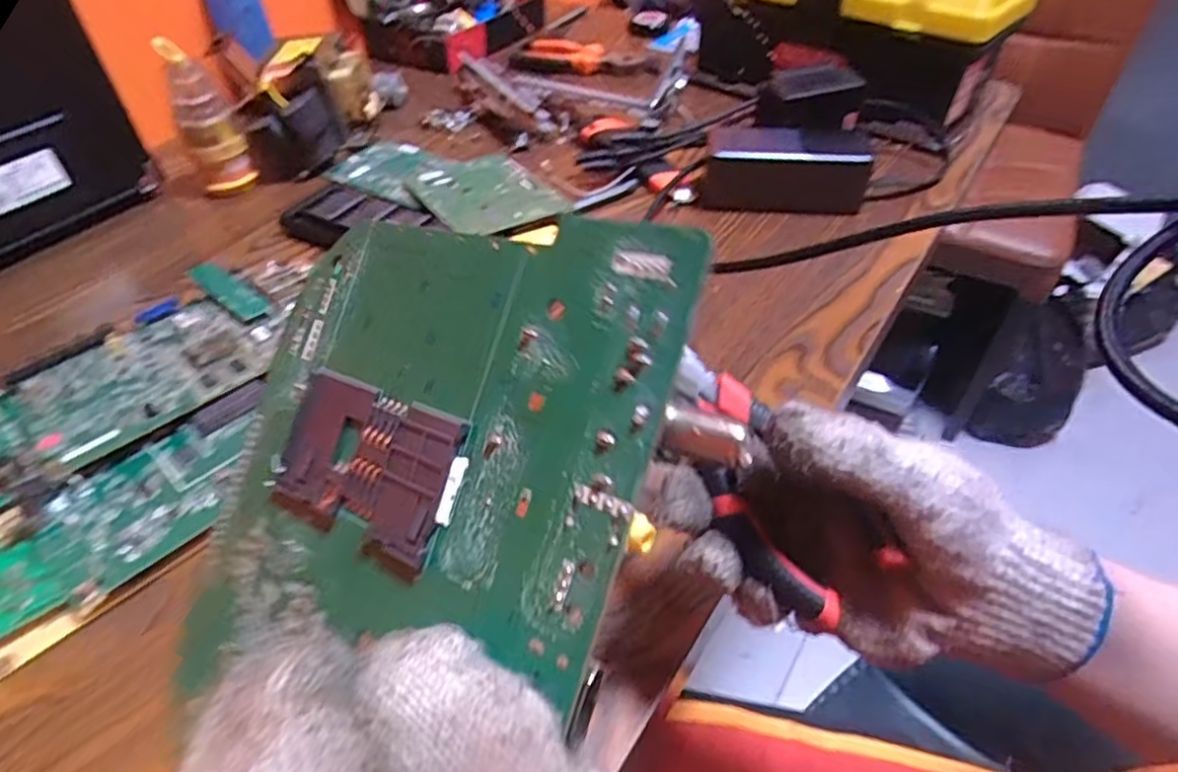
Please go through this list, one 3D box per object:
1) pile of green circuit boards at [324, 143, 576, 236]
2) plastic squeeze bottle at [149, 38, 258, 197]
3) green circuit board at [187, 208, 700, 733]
[{"bbox_3d":[-0.130,-0.188,0.620,0.239,0.017,0.115,28,52,27],"label":"pile of green circuit boards"},{"bbox_3d":[-0.334,-0.231,0.595,0.047,0.123,0.045,-17,46,-14],"label":"plastic squeeze bottle"},{"bbox_3d":[-0.040,0.017,0.148,0.116,0.004,0.108,9,82,33],"label":"green circuit board"}]

